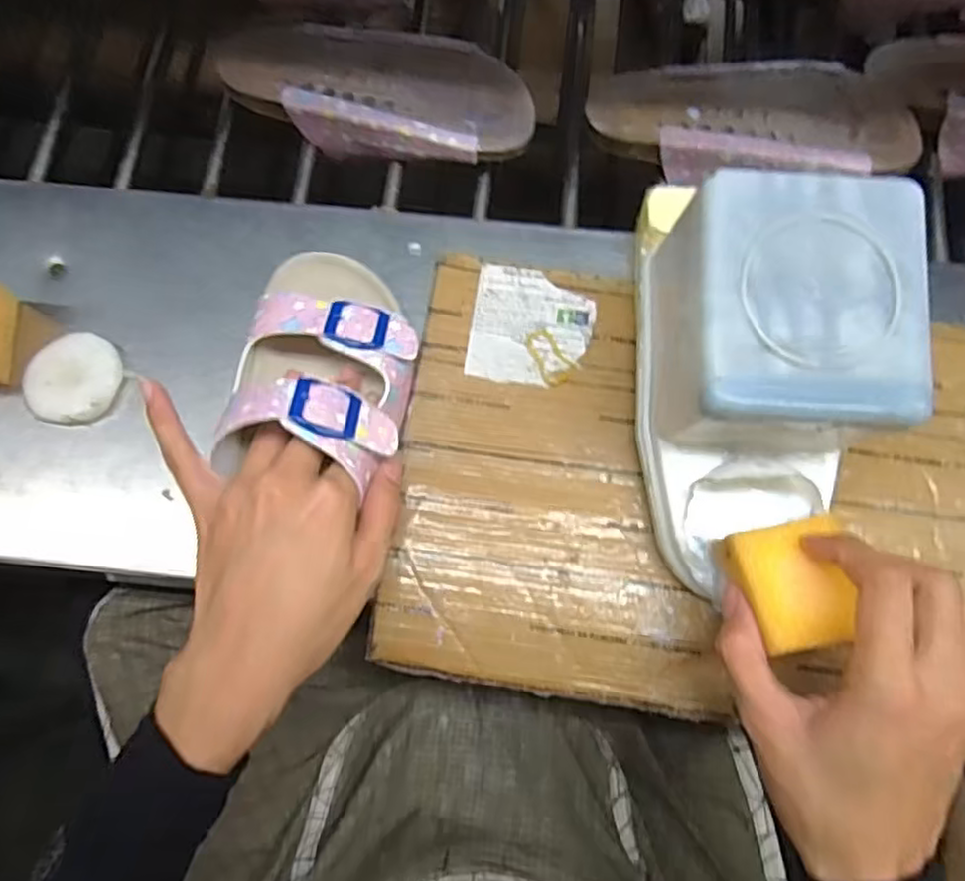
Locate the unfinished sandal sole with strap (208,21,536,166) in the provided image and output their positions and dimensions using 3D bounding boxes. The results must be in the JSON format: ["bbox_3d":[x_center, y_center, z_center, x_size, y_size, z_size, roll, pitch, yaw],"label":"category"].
[{"bbox_3d":[-0.073,-0.242,0.476,0.214,0.031,0.092,8,77,2],"label":"unfinished sandal sole with strap"}]

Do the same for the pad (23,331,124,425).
[{"bbox_3d":[-0.237,-0.035,0.395,0.048,0.013,0.054,44,81,9],"label":"pad"}]

